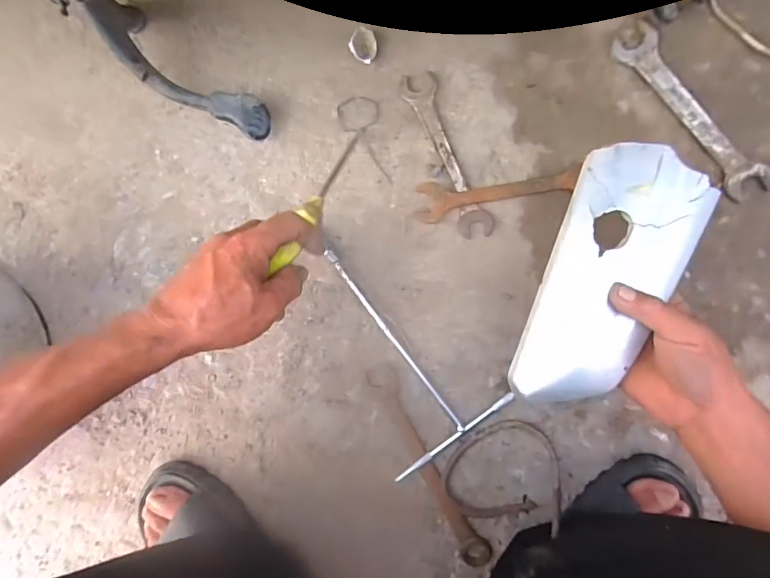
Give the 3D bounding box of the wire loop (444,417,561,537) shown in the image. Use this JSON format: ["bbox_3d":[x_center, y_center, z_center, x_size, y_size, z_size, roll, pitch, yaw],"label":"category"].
[{"bbox_3d":[0.126,0.203,0.475,0.124,0.051,0.108,-17,90,7],"label":"wire loop"}]

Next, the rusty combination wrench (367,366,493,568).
[{"bbox_3d":[0.052,0.203,0.504,0.033,0.009,0.253,-29,89,7],"label":"rusty combination wrench"}]

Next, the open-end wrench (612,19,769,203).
[{"bbox_3d":[0.312,-0.183,0.455,0.042,0.009,0.207,-38,88,7],"label":"open-end wrench"}]

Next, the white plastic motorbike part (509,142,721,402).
[{"bbox_3d":[0.183,-0.007,0.370,0.099,0.022,0.222,24,95,5],"label":"white plastic motorbike part"}]

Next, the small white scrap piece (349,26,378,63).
[{"bbox_3d":[-0.023,-0.268,0.489,0.030,0.012,0.029,0,92,7],"label":"small white scrap piece"}]

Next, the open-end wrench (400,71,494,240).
[{"bbox_3d":[0.069,-0.147,0.490,0.038,0.004,0.191,-22,90,7],"label":"open-end wrench"}]

